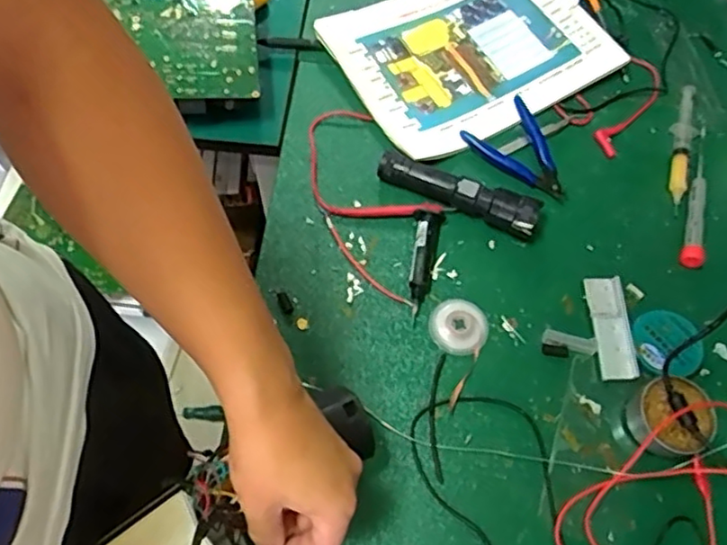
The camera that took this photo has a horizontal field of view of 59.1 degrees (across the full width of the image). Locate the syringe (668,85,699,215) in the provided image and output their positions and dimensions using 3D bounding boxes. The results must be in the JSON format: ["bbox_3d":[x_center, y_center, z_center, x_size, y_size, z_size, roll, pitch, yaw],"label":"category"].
[{"bbox_3d":[0.334,-0.137,0.673,0.024,0.019,0.160,18,65,6],"label":"syringe"}]

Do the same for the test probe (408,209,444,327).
[{"bbox_3d":[0.056,-0.010,0.600,0.025,0.020,0.107,10,65,2],"label":"test probe"}]

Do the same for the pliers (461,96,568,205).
[{"bbox_3d":[0.167,-0.121,0.664,0.081,0.013,0.120,-29,70,-15],"label":"pliers"}]

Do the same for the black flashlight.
[{"bbox_3d":[0.092,-0.080,0.628,0.162,0.031,0.033,23,66,8],"label":"black flashlight"}]

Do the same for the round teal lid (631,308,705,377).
[{"bbox_3d":[0.271,0.063,0.573,0.059,0.013,0.063,1,65,-2],"label":"round teal lid"}]

